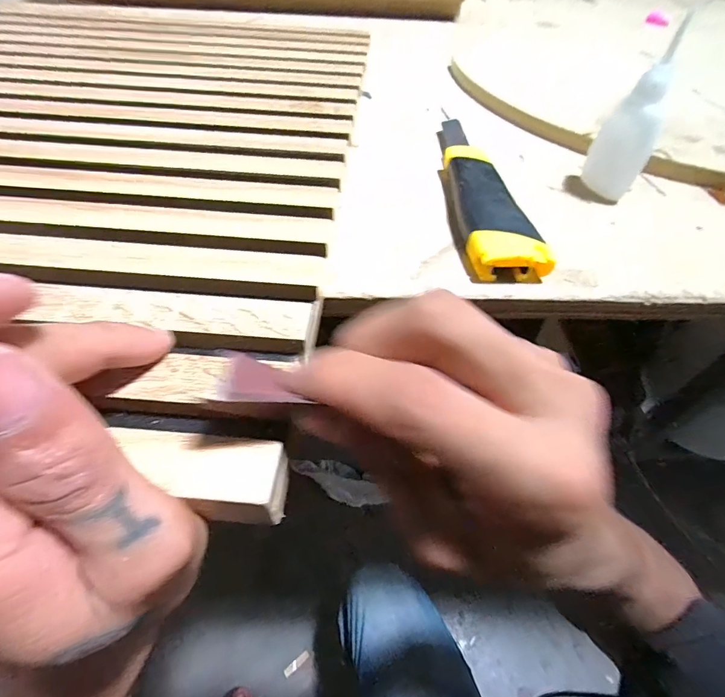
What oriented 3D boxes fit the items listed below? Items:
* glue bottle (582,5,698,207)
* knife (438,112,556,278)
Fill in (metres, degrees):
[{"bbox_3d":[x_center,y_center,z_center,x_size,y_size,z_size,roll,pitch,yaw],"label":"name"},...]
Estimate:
[{"bbox_3d":[0.168,-0.140,0.241,0.023,0.091,0.040,-15,54,-17],"label":"glue bottle"},{"bbox_3d":[0.072,-0.113,0.261,0.036,0.023,0.188,-1,51,-4],"label":"knife"}]

